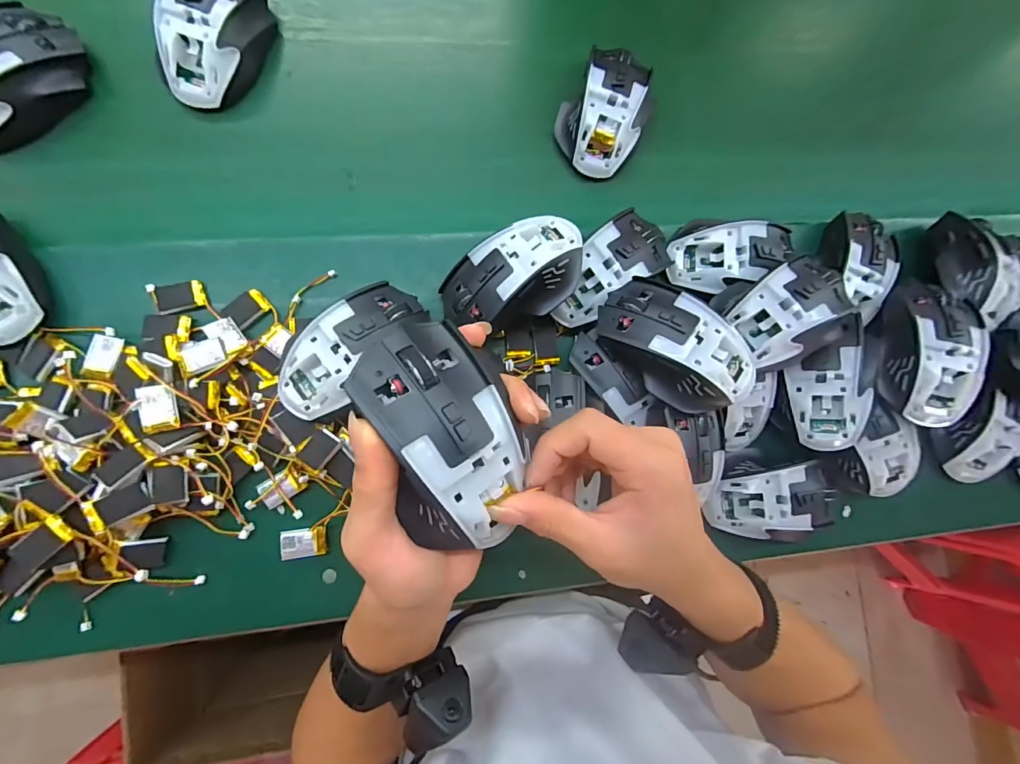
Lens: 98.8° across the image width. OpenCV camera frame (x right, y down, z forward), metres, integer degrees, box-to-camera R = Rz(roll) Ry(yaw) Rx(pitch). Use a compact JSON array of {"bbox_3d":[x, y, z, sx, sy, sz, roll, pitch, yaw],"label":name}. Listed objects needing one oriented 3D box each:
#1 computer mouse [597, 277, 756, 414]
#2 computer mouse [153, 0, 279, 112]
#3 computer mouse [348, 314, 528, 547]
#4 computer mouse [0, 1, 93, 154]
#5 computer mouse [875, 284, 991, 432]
[{"bbox_3d":[0.119,-0.026,0.313,0.065,0.048,0.110,-45,92,-8],"label":"computer mouse"},{"bbox_3d":[-0.235,-0.277,0.347,0.063,0.040,0.112,19,83,-5],"label":"computer mouse"},{"bbox_3d":[-0.027,0.027,0.199,0.062,0.032,0.109,-21,88,-8],"label":"computer mouse"},{"bbox_3d":[-0.373,-0.226,0.323,0.065,0.041,0.114,35,82,-3],"label":"computer mouse"},{"bbox_3d":[0.330,-0.026,0.335,0.060,0.030,0.111,17,84,-5],"label":"computer mouse"}]

